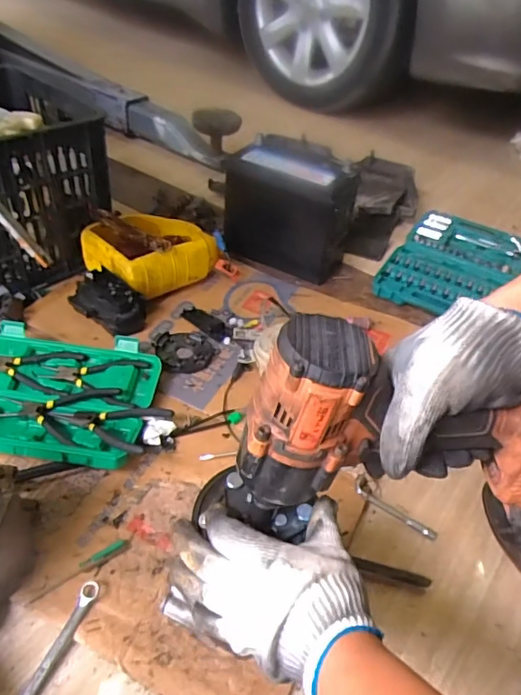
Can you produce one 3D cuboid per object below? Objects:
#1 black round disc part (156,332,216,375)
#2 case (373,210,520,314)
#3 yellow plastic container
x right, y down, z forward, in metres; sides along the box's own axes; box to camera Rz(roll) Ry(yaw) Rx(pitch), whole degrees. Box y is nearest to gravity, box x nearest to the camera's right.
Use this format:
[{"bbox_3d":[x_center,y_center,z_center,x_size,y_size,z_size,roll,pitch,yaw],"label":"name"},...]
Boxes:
[{"bbox_3d":[-0.120,0.004,0.854,0.091,0.020,0.091,3,42,-2],"label":"black round disc part"},{"bbox_3d":[0.418,-0.172,1.148,0.248,0.043,0.411,24,46,20],"label":"case"},{"bbox_3d":[-0.190,-0.174,0.965,0.206,0.110,0.164,-31,53,-33],"label":"yellow plastic container"}]

